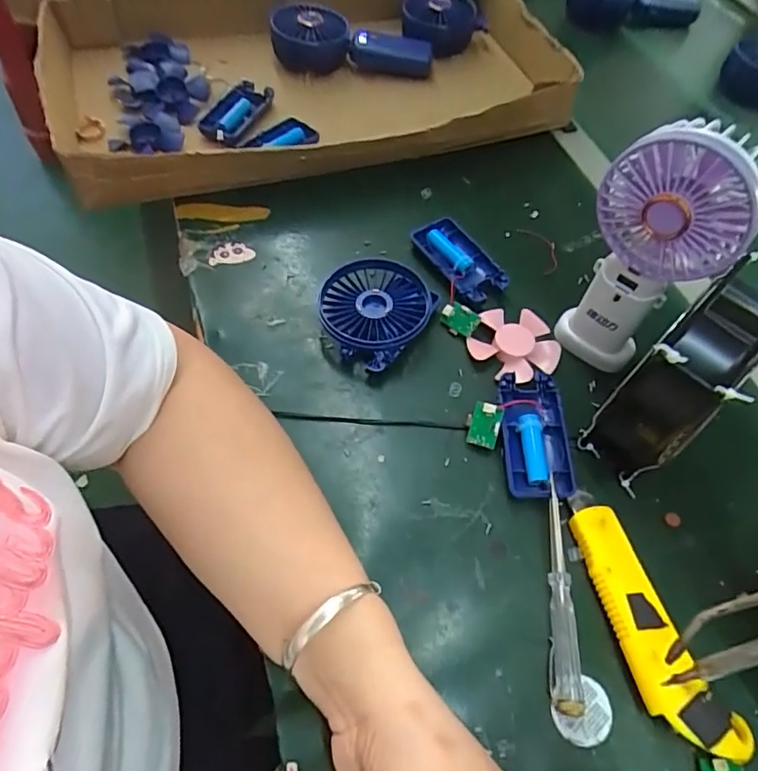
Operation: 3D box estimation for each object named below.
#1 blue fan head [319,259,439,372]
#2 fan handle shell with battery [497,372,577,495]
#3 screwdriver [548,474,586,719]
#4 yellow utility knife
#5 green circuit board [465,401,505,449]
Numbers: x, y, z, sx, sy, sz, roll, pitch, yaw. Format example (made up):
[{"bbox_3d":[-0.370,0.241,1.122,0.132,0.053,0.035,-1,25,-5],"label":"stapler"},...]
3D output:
[{"bbox_3d":[0.001,-0.060,0.431,0.086,0.031,0.083,2,58,-3],"label":"blue fan head"},{"bbox_3d":[0.110,0.034,0.383,0.046,0.018,0.091,-1,58,-4],"label":"fan handle shell with battery"},{"bbox_3d":[0.111,0.124,0.332,0.018,0.012,0.134,6,58,0],"label":"screwdriver"},{"bbox_3d":[0.155,0.140,0.317,0.040,0.022,0.141,-16,60,-13],"label":"yellow utility knife"},{"bbox_3d":[0.074,0.028,0.384,0.023,0.005,0.030,13,94,16],"label":"green circuit board"}]

